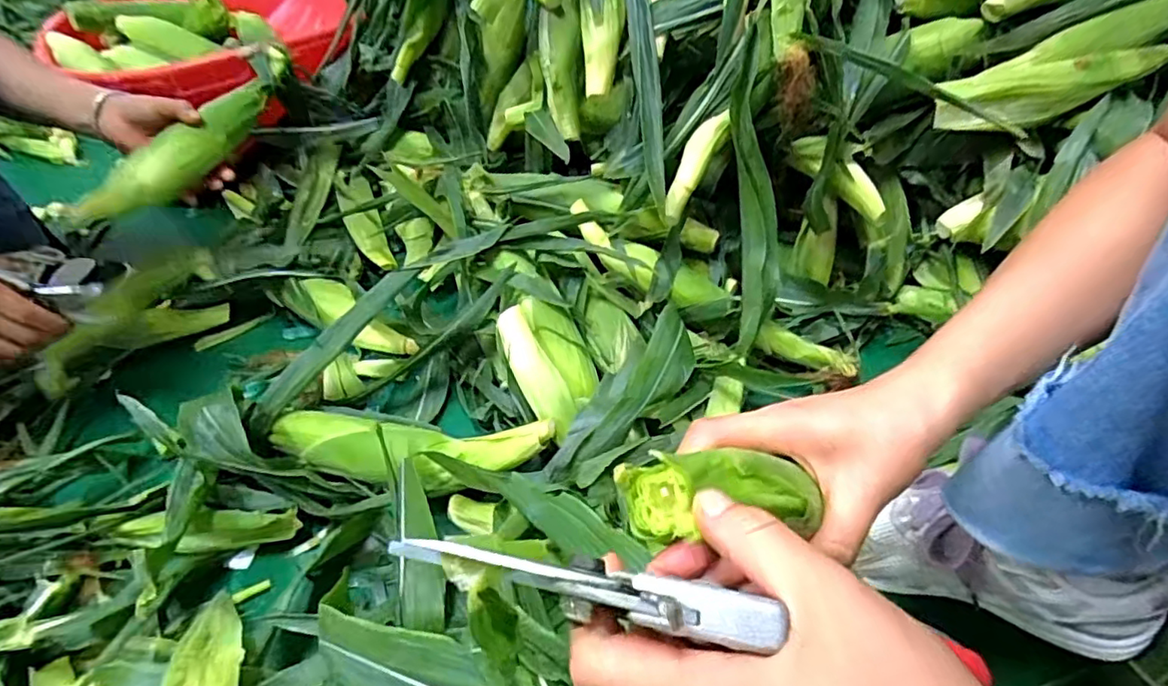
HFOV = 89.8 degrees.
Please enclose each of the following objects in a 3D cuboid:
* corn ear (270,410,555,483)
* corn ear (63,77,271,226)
[{"bbox_3d":[-0.167,0.093,0.543,0.274,0.047,0.057,5,49,13],"label":"corn ear"},{"bbox_3d":[-0.458,-0.215,0.672,0.076,0.065,0.254,9,50,16],"label":"corn ear"}]

